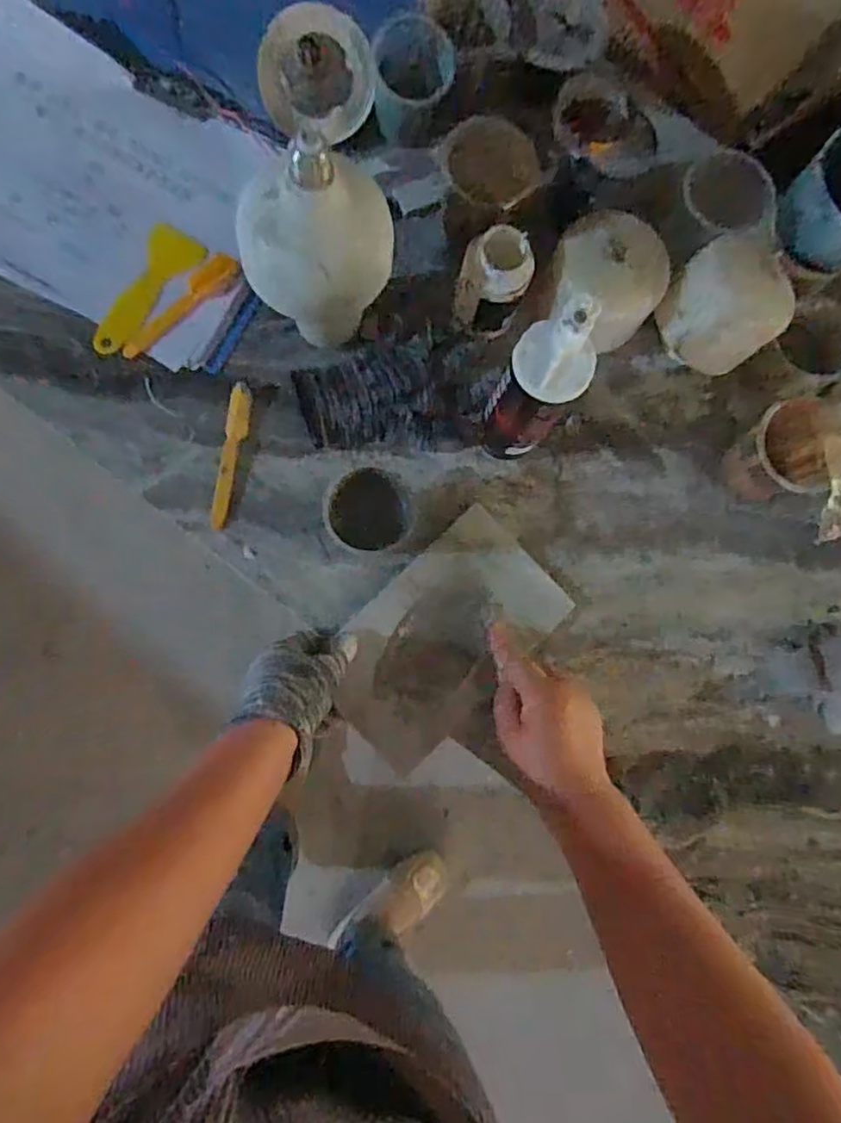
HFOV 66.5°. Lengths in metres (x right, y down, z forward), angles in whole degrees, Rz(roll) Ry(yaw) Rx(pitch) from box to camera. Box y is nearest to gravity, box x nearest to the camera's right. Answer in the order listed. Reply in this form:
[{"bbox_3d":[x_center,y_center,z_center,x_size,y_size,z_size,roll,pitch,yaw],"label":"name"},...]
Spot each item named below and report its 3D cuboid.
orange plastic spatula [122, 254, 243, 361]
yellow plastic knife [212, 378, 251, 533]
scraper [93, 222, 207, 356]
[{"bbox_3d":[-0.203,-0.216,0.540,0.120,0.005,0.029,-41,88,-7],"label":"orange plastic spatula"},{"bbox_3d":[-0.157,-0.088,0.535,0.018,0.005,0.122,7,84,-3],"label":"yellow plastic knife"},{"bbox_3d":[-0.236,-0.229,0.541,0.046,0.006,0.122,34,83,0],"label":"scraper"}]

